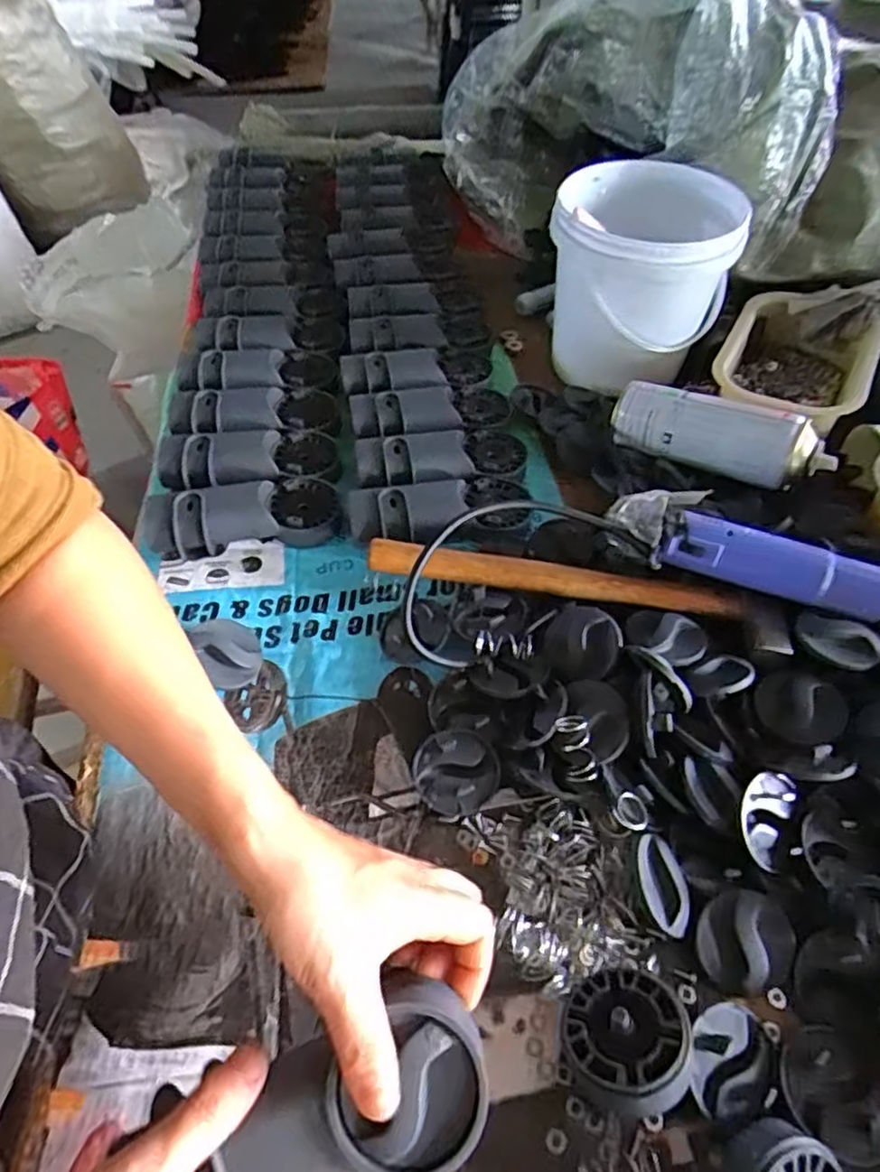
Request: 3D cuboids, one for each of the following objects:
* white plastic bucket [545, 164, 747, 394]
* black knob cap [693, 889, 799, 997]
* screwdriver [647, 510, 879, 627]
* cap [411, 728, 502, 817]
[{"bbox_3d":[0.203,-0.318,0.695,0.174,0.161,0.181,15,54,11],"label":"white plastic bucket"},{"bbox_3d":[0.179,0.208,0.390,0.054,0.015,0.054,-1,79,3],"label":"black knob cap"},{"bbox_3d":[0.283,-0.003,0.489,0.247,0.038,0.042,15,54,12],"label":"screwdriver"},{"bbox_3d":[0.012,0.123,0.451,0.057,0.015,0.055,0,53,0],"label":"cap"}]

